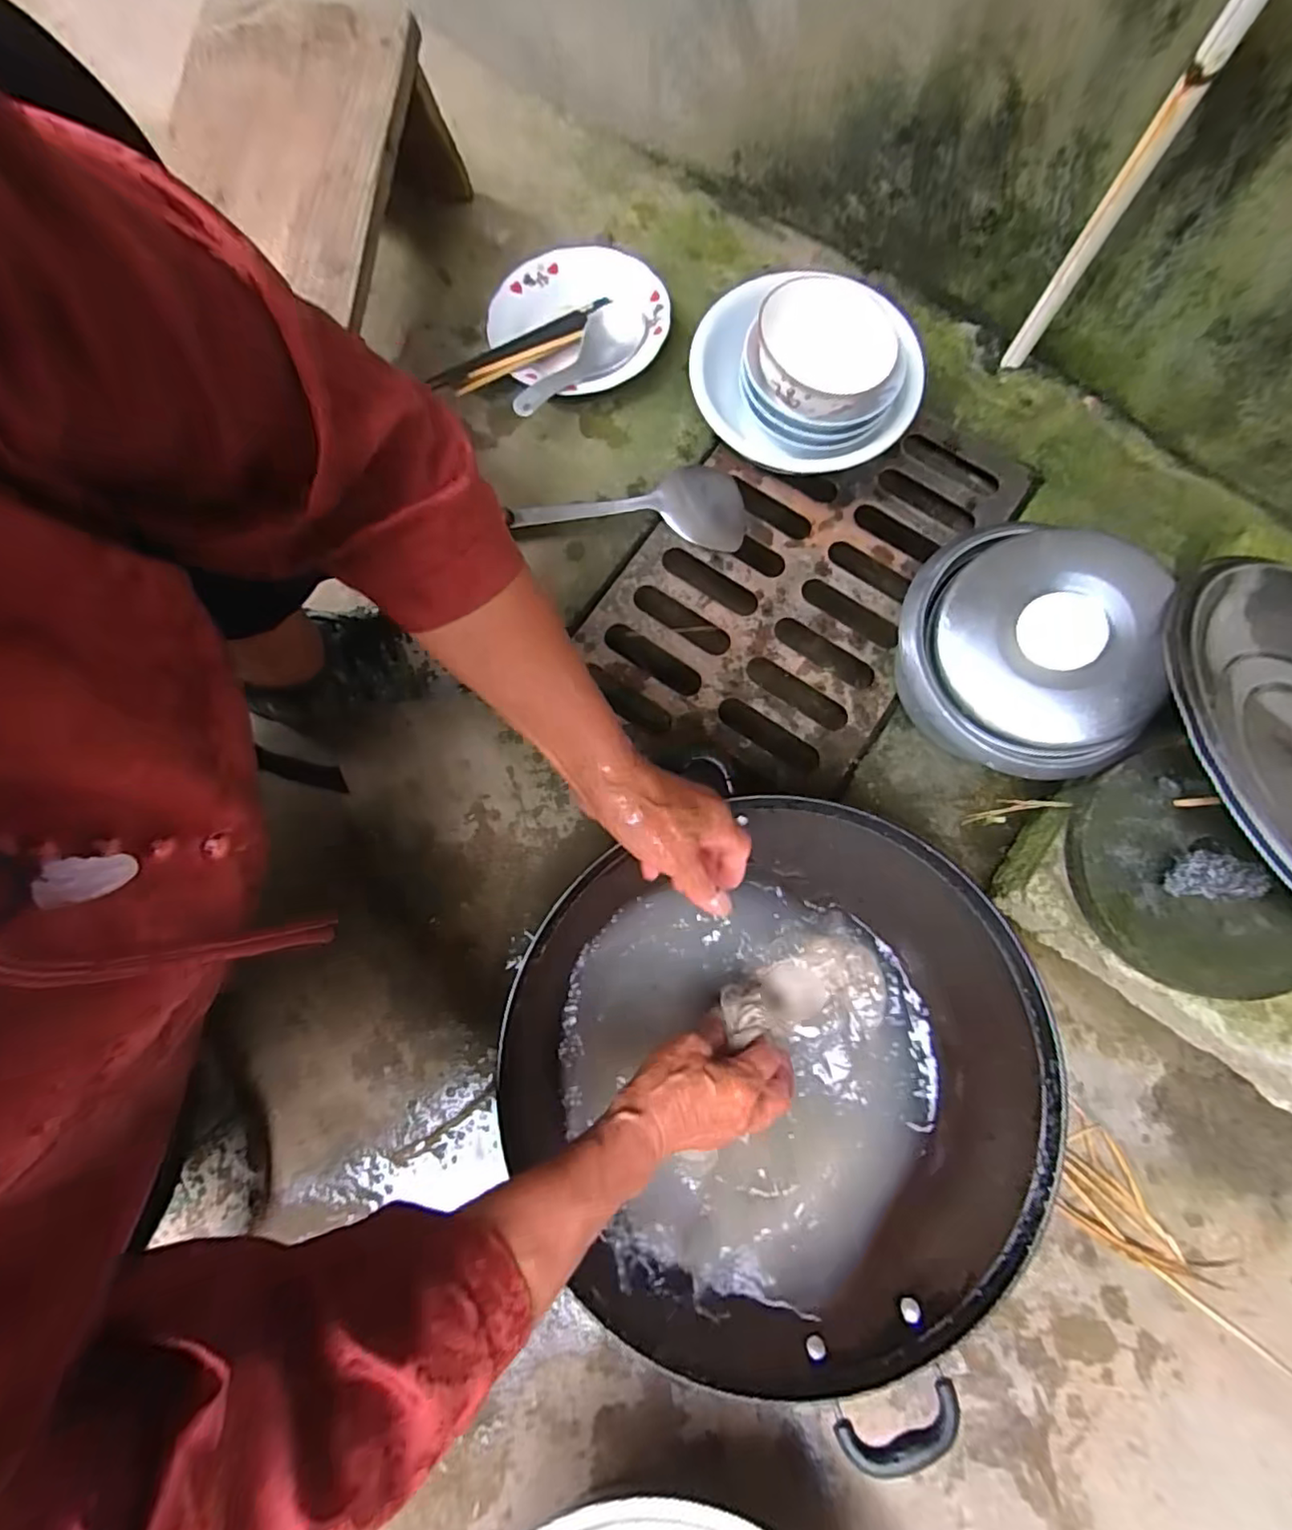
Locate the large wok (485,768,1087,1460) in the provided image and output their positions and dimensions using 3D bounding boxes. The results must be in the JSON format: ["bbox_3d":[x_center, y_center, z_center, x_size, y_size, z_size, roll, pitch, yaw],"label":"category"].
[{"bbox_3d":[0.095,0.225,0.454,0.378,0.105,0.378,0,77,0],"label":"large wok"}]

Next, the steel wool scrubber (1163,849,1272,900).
[{"bbox_3d":[0.418,0.082,0.447,0.075,0.024,0.032,2,77,0],"label":"steel wool scrubber"}]

